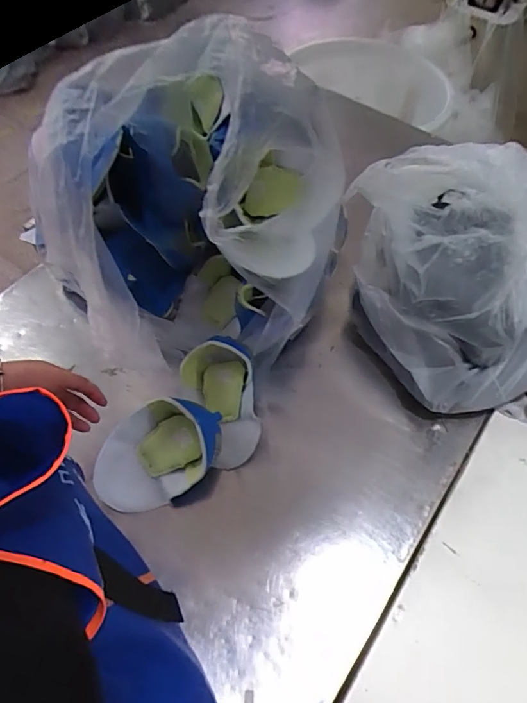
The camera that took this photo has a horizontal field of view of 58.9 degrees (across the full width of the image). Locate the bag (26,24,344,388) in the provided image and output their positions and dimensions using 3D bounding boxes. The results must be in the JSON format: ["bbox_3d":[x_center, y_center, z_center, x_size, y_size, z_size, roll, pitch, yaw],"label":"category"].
[{"bbox_3d":[-0.106,-0.210,0.687,0.372,0.333,0.406,-17,60,-12],"label":"bag"}]

